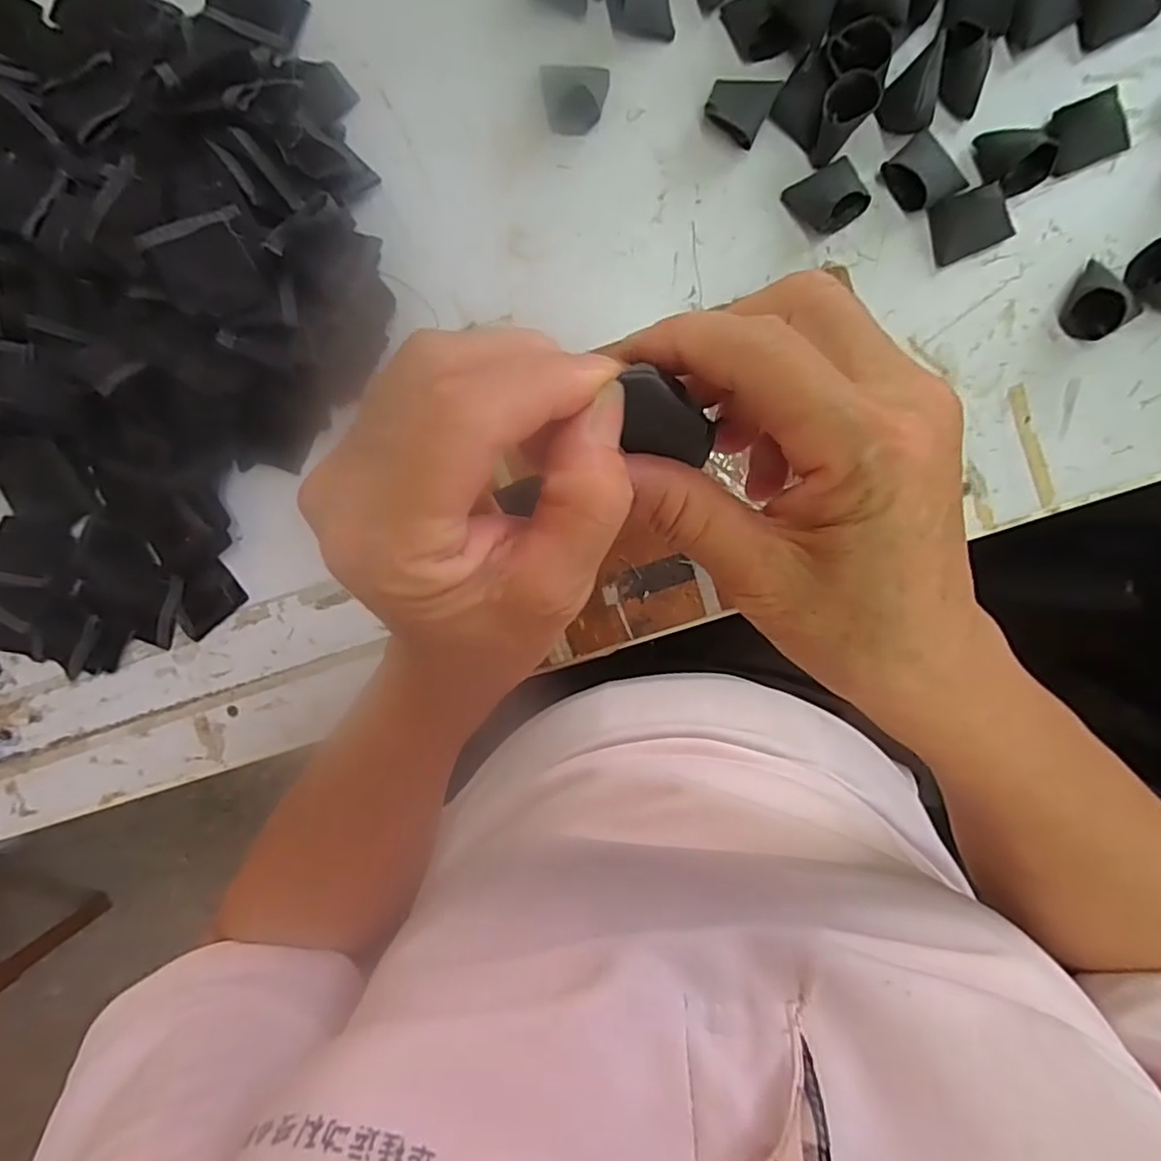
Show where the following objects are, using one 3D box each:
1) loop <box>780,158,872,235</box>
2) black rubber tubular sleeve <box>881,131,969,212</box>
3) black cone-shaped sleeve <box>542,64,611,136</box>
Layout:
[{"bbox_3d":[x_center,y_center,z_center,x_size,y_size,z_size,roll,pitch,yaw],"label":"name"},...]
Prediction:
[{"bbox_3d":[0.146,-0.227,0.366,0.042,0.027,0.035,-30,91,5],"label":"loop"},{"bbox_3d":[0.200,-0.240,0.362,0.043,0.020,0.039,-28,91,5],"label":"black rubber tubular sleeve"},{"bbox_3d":[-0.005,-0.290,0.380,0.039,0.013,0.038,8,94,4],"label":"black cone-shaped sleeve"}]

